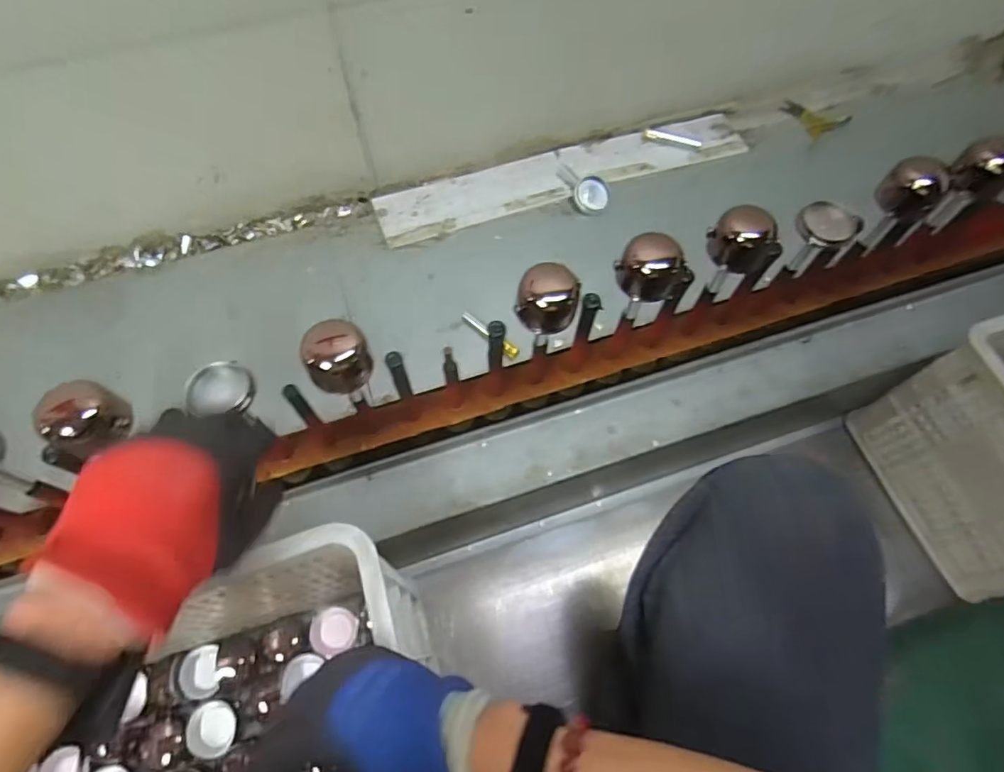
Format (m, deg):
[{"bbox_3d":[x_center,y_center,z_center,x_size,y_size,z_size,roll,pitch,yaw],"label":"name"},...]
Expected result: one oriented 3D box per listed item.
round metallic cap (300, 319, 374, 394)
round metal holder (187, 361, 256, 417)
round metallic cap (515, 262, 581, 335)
[{"bbox_3d":[-0.141,-0.026,0.474,0.053,0.040,0.050,-1,61,-1],"label":"round metallic cap"},{"bbox_3d":[-0.241,0.002,0.463,0.055,0.012,0.045,-12,61,-7],"label":"round metal holder"},{"bbox_3d":[0.043,-0.078,0.499,0.054,0.043,0.054,0,61,0],"label":"round metallic cap"}]

